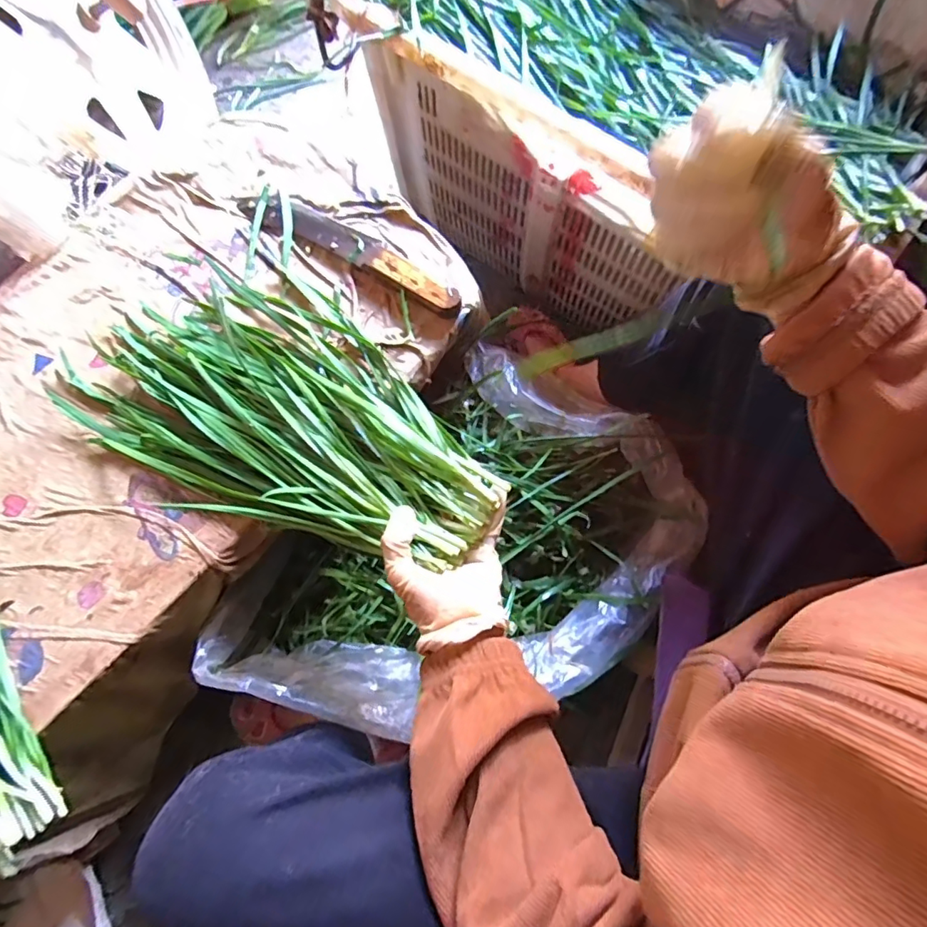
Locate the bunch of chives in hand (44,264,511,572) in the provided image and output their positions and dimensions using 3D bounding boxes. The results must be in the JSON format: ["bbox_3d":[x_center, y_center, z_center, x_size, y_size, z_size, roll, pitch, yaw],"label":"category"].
[{"bbox_3d":[-0.159,-0.054,0.485,0.423,0.049,0.232,26,76,20],"label":"bunch of chives in hand"}]

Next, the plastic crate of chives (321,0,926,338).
[{"bbox_3d":[0.230,-0.480,0.701,0.643,0.313,0.467,36,78,9],"label":"plastic crate of chives"}]

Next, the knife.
[{"bbox_3d":[-0.120,-0.232,0.542,0.272,0.025,0.041,30,77,8],"label":"knife"}]

